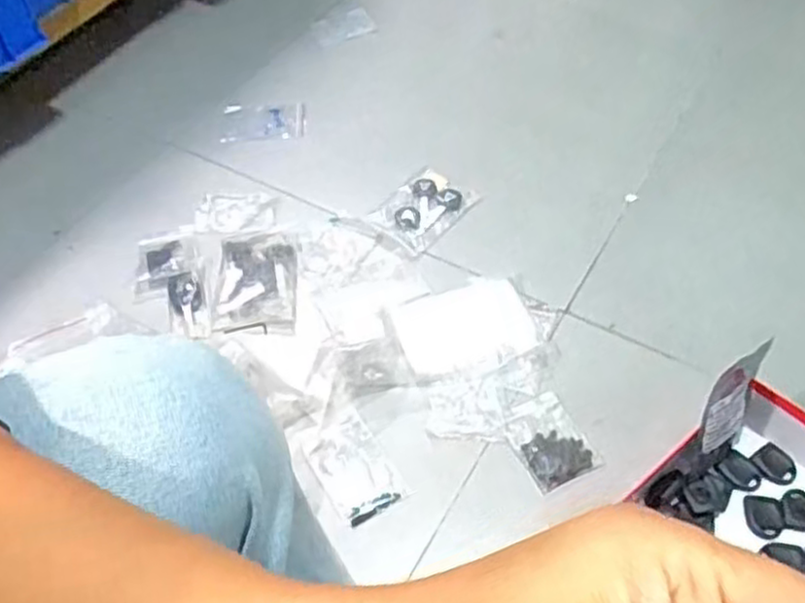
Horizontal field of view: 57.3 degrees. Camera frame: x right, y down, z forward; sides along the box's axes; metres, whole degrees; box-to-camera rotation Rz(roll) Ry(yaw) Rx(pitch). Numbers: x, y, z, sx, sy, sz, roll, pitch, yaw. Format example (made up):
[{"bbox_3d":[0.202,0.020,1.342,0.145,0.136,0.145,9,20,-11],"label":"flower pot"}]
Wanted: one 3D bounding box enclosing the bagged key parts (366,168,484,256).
[{"bbox_3d":[0.031,-0.121,0.937,0.124,0.009,0.095,-38,60,-24],"label":"bagged key parts"}]

